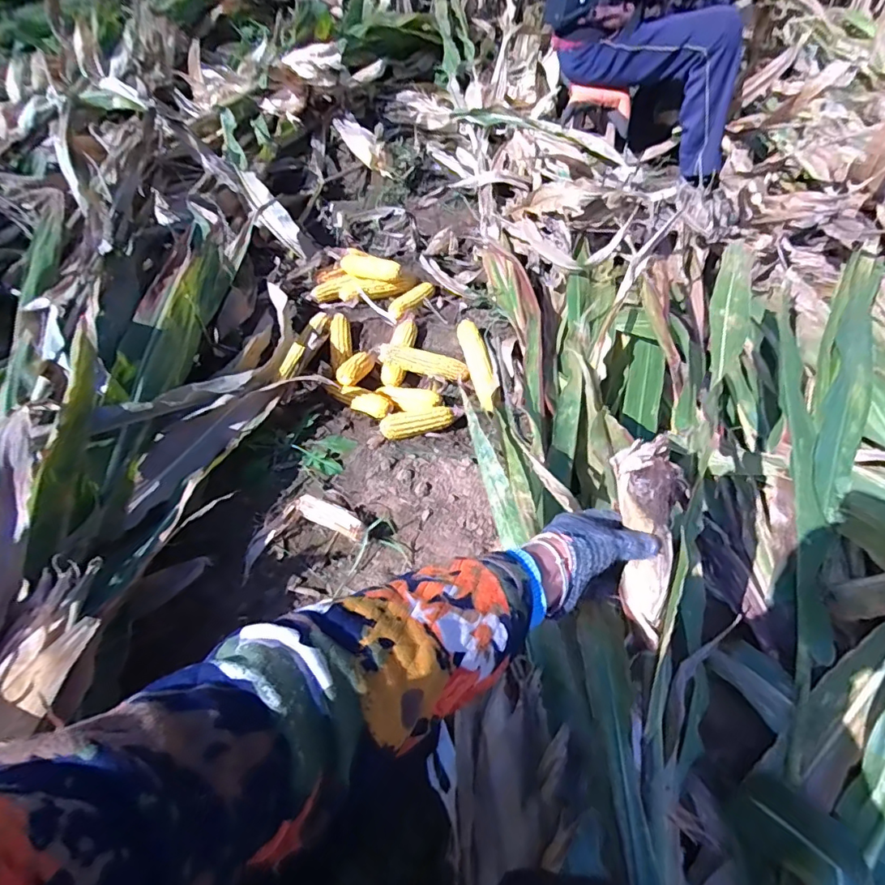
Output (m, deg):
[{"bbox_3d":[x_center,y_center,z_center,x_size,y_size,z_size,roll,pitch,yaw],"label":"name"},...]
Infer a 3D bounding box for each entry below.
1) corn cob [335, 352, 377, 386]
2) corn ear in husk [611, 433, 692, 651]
[{"bbox_3d":[-0.188,-0.163,1.138,0.055,0.043,0.106,24,43,14],"label":"corn cob"},{"bbox_3d":[0.199,0.089,0.497,0.055,0.053,0.191,6,81,1],"label":"corn ear in husk"}]

